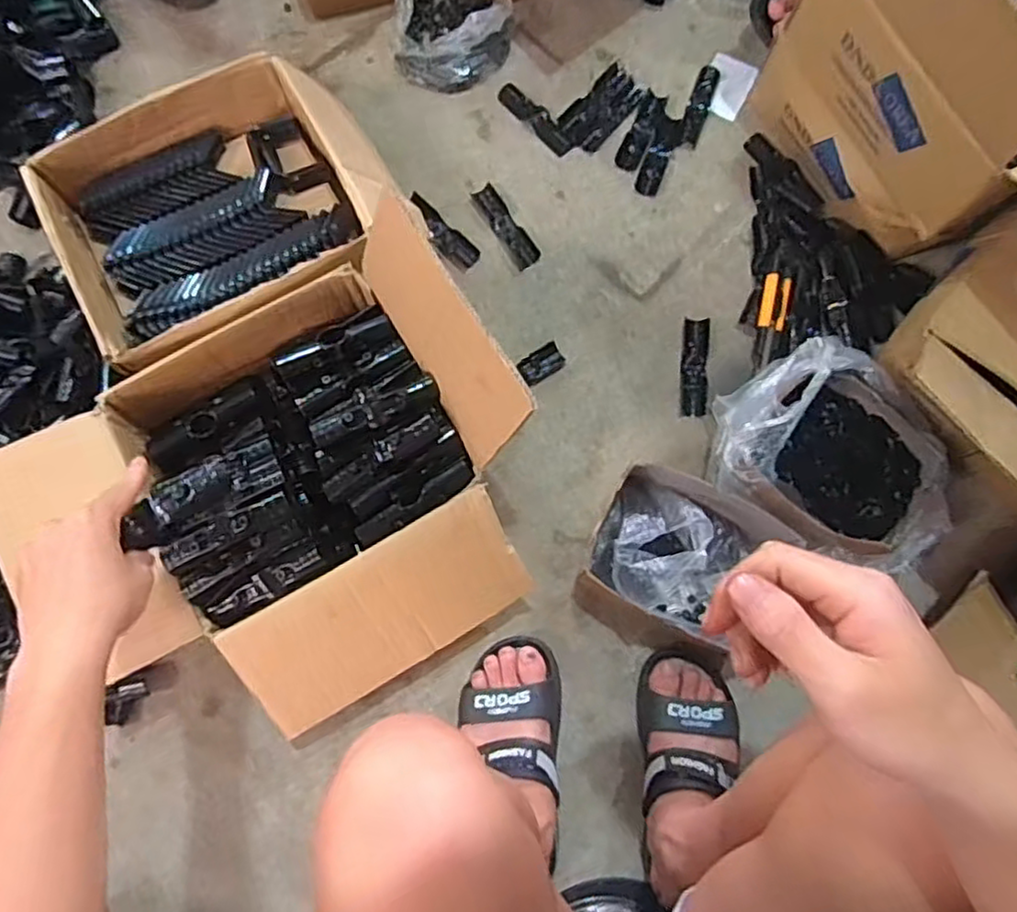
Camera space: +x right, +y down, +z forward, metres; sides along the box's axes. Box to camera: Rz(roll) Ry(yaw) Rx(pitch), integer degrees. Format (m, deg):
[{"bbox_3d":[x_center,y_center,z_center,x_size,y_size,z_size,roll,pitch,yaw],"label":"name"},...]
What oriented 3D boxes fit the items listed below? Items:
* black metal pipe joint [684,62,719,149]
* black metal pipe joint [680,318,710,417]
[{"bbox_3d":[0.267,-0.492,0.962,0.029,0.014,0.127,19,78,4],"label":"black metal pipe joint"},{"bbox_3d":[0.235,-0.112,0.868,0.032,0.010,0.127,6,77,1],"label":"black metal pipe joint"}]

